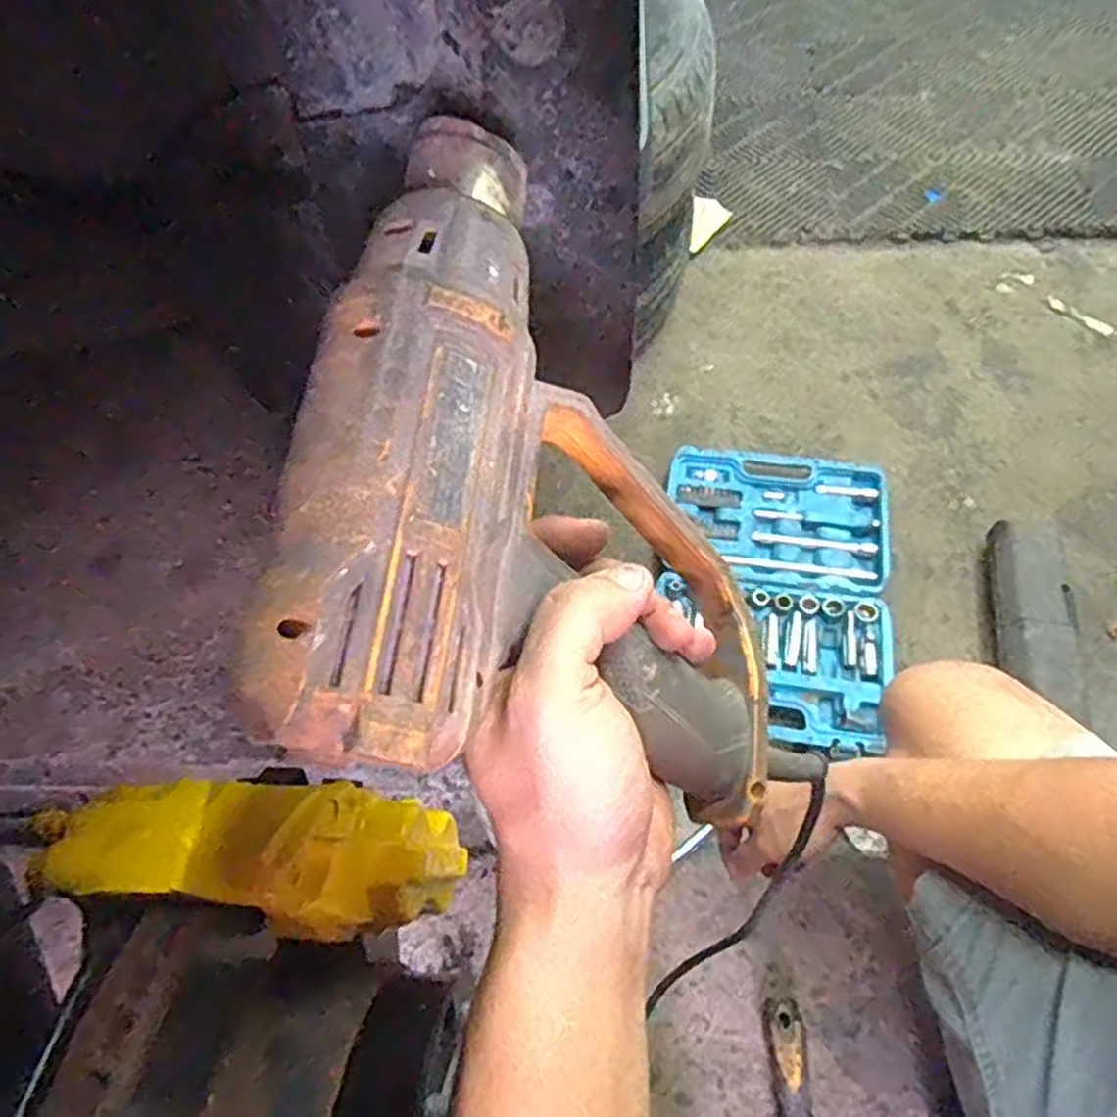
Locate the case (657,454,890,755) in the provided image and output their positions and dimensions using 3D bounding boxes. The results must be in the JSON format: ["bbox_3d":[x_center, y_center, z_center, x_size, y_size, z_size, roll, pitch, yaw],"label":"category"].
[{"bbox_3d":[0.267,0.036,0.951,0.264,0.034,0.398,4,59,7],"label":"case"}]

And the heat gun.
[{"bbox_3d":[-0.007,-0.018,0.288,0.078,0.182,0.212,-16,57,49],"label":"heat gun"}]

